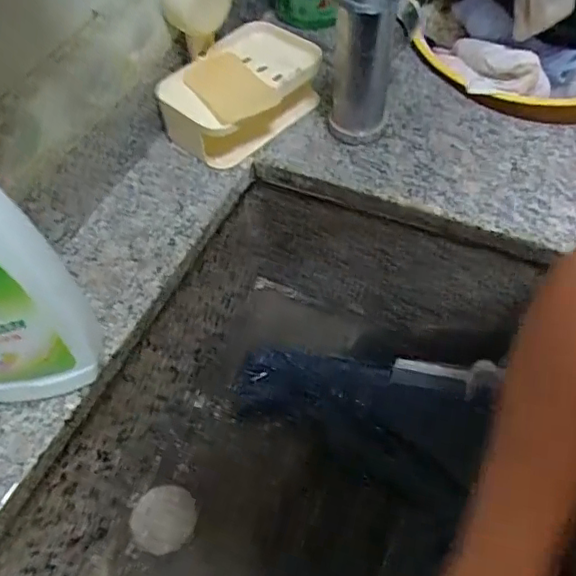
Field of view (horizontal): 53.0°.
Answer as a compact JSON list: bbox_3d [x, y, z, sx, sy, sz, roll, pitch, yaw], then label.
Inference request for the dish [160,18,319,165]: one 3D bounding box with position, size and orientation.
[{"bbox_3d":[-0.038,-0.167,0.506,0.106,0.050,0.134,29,61,21],"label":"dish"}]

